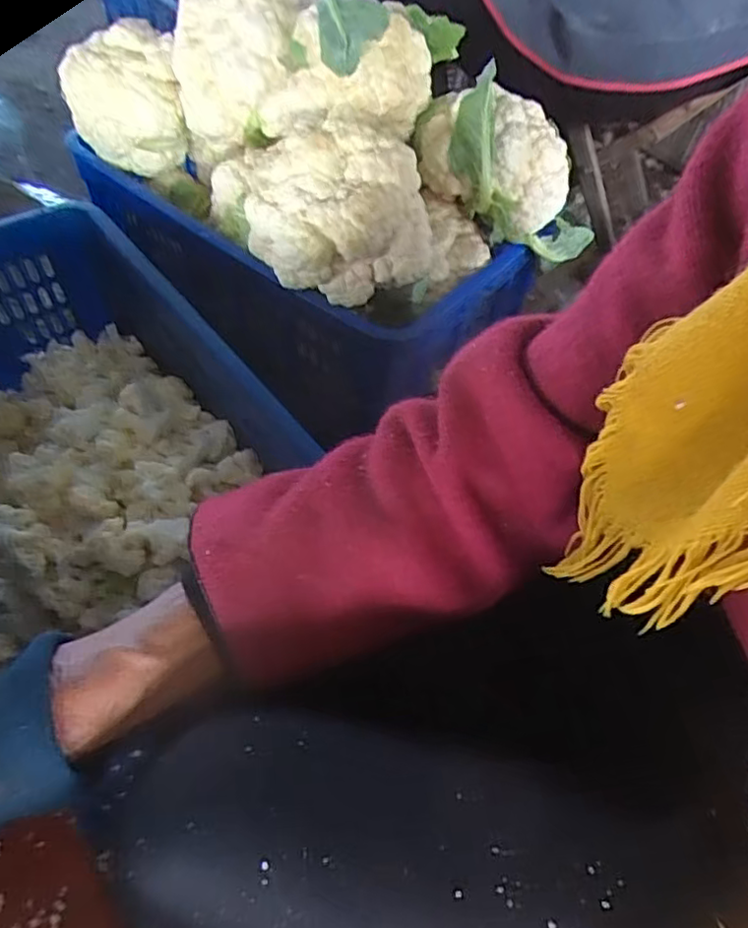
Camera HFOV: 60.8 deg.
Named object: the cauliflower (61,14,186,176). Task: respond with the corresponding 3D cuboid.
[{"bbox_3d":[-0.264,-0.382,0.677,0.107,0.121,0.088,-18,57,-16],"label":"cauliflower"}]

